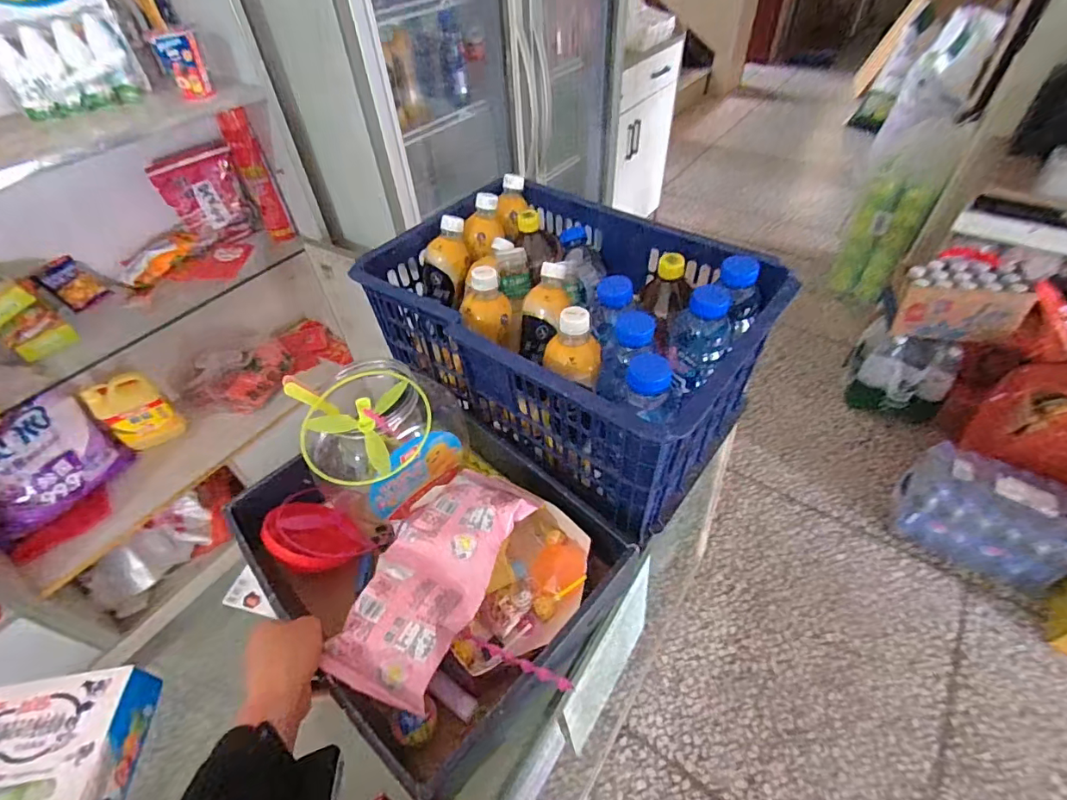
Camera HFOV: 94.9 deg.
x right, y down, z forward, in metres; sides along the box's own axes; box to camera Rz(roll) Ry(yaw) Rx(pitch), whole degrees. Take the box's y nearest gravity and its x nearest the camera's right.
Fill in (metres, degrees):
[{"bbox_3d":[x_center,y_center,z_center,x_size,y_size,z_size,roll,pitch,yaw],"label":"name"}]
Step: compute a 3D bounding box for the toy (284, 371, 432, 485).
[{"bbox_3d":[-0.172,0.025,0.506,0.130,0.087,0.125,-18,49,-12],"label":"toy"}]

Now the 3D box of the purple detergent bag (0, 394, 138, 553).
[{"bbox_3d":[-1.176,0.157,1.158,0.093,0.242,0.309,17,51,19],"label":"purple detergent bag"}]

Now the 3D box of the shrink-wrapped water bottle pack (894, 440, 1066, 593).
[{"bbox_3d":[1.281,0.338,1.383,0.378,0.309,0.192,30,56,27],"label":"shrink-wrapped water bottle pack"}]

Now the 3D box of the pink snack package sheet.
[{"bbox_3d":[-0.099,0.165,0.494,0.125,0.040,0.240,19,52,21],"label":"pink snack package sheet"}]

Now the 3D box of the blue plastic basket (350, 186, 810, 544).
[{"bbox_3d":[0.040,-0.087,0.671,0.458,0.226,0.330,29,56,27],"label":"blue plastic basket"}]

